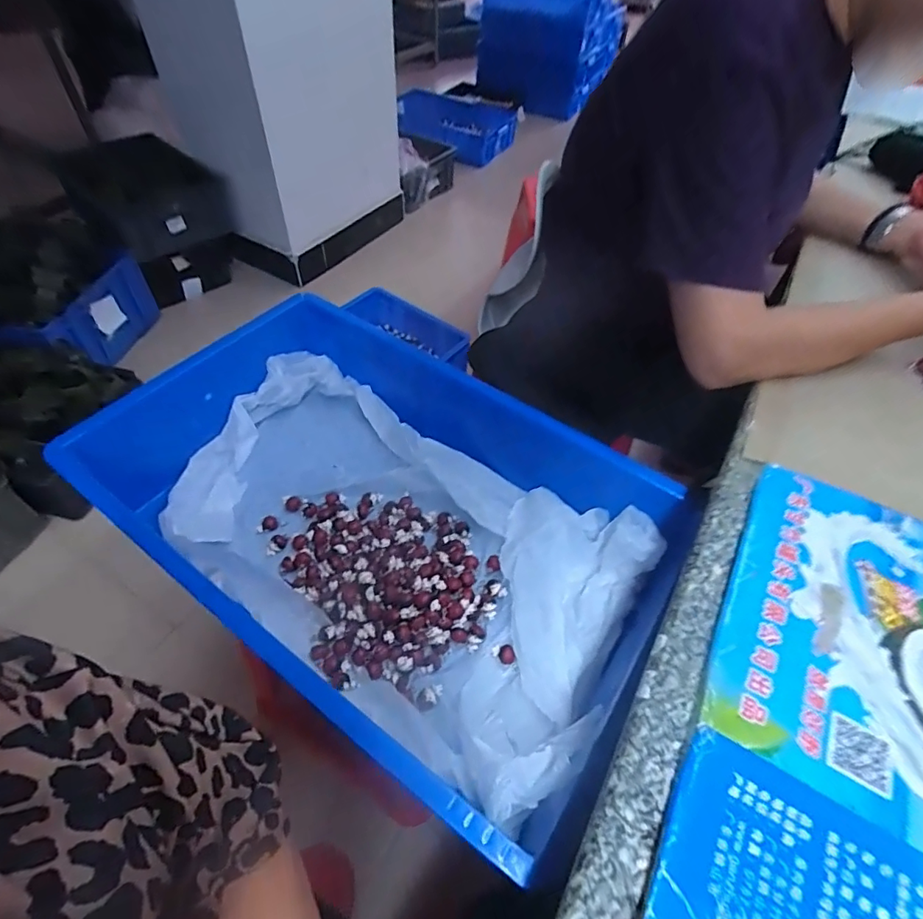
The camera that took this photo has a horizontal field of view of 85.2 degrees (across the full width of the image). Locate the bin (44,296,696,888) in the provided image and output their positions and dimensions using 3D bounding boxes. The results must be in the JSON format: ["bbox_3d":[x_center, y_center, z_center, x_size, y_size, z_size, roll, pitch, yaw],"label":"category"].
[{"bbox_3d":[-0.112,0.058,0.618,0.643,0.155,0.391,32,57,19],"label":"bin"}]

